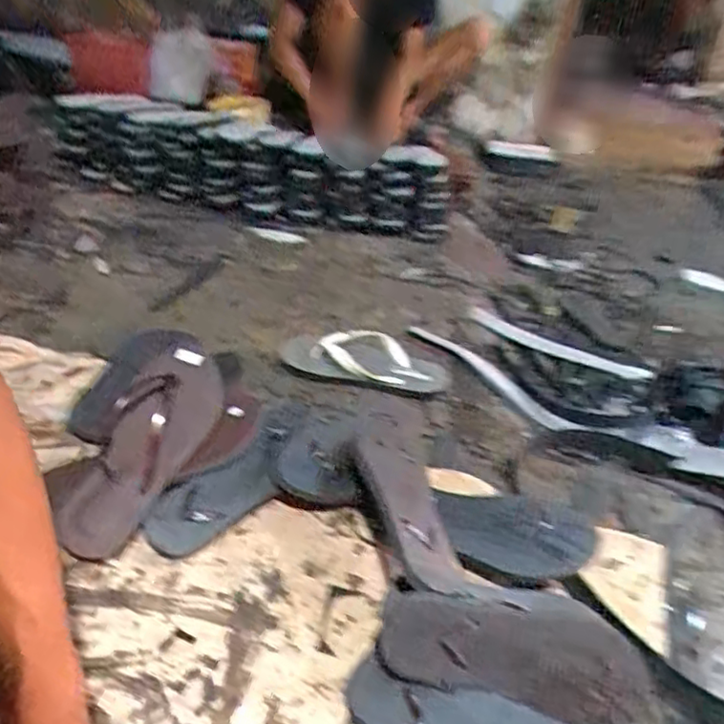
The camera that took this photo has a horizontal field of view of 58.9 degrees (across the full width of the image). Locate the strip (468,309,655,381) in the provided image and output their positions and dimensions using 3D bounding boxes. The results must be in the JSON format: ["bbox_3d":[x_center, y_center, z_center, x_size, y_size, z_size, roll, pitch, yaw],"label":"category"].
[{"bbox_3d":[0.369,-0.032,1.223,0.343,0.026,0.045,19,34,17],"label":"strip"}]

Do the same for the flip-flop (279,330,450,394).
[{"bbox_3d":[0.006,-0.007,1.002,0.264,0.047,0.123,11,33,6],"label":"flip-flop"}]

